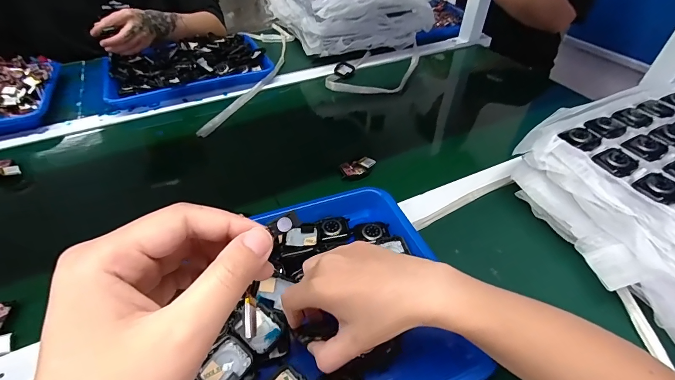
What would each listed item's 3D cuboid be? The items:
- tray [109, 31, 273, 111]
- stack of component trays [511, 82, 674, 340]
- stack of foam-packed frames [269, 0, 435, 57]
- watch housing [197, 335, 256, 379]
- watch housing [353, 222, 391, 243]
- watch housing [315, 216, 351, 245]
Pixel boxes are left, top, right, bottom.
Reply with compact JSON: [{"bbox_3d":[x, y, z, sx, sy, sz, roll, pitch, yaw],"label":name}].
[{"bbox_3d":[-0.322,-0.277,0.739,0.313,0.053,0.227,-17,47,-18],"label":"tray"},{"bbox_3d":[0.411,-0.002,0.413,0.290,0.097,0.287,-15,46,-16],"label":"stack of component trays"},{"bbox_3d":[0.026,-0.471,0.862,0.300,0.136,0.308,-18,47,-19],"label":"stack of foam-packed frames"},{"bbox_3d":[-0.095,0.154,0.295,0.039,0.012,0.045,40,69,20],"label":"watch housing"},{"bbox_3d":[0.041,0.050,0.414,0.043,0.007,0.030,-2,44,-4],"label":"watch housing"},{"bbox_3d":[-0.004,0.048,0.414,0.040,0.009,0.037,-8,45,-9],"label":"watch housing"}]

